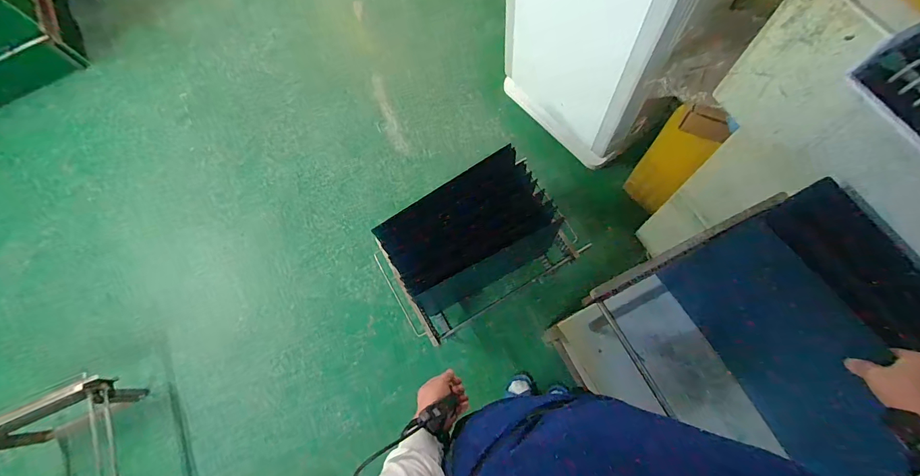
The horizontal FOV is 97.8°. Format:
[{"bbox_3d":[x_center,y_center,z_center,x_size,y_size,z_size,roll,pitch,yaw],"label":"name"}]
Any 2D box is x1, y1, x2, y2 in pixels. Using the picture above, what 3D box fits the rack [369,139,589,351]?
[{"bbox_3d":[0.056,0.044,1.474,0.623,0.352,0.431,-27,71,-4],"label":"rack"}]

